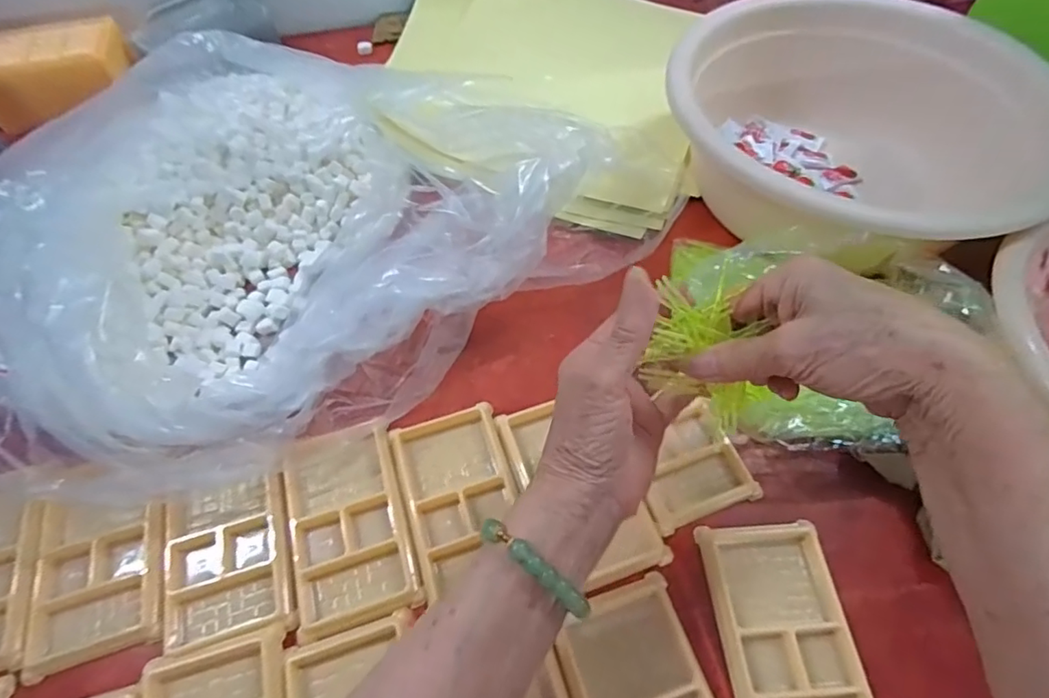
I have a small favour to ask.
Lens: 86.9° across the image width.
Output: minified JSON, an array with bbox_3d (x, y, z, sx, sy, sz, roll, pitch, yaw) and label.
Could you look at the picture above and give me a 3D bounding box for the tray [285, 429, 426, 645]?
[{"bbox_3d":[-0.121,0.119,0.378,0.077,0.014,0.126,-13,58,-9],"label":"tray"}]

